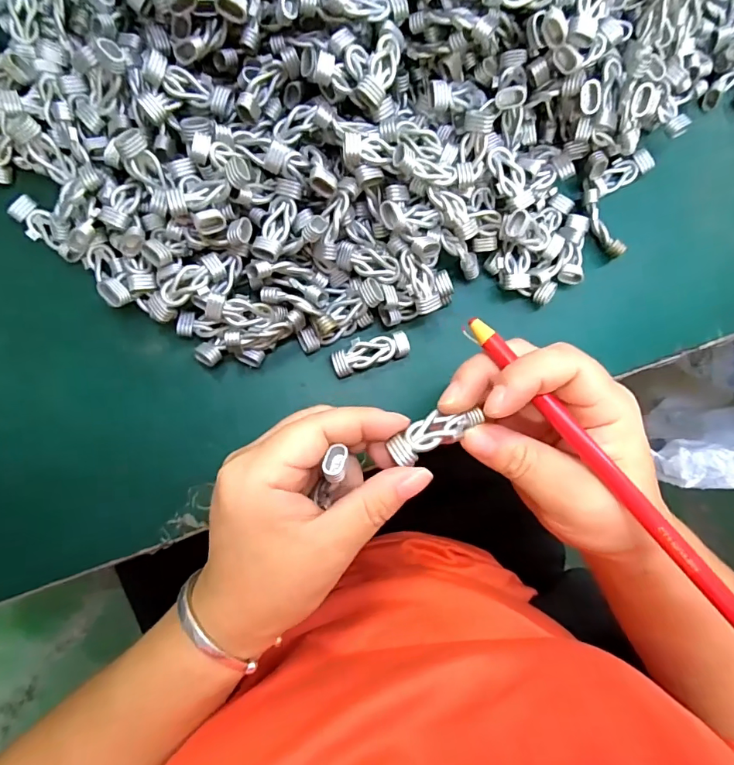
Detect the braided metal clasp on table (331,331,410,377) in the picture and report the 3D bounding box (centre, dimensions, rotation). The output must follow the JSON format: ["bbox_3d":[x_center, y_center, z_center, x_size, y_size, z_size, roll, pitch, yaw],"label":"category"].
[{"bbox_3d":[0.002,-0.017,0.275,0.045,0.010,0.015,-19,88,-6],"label":"braided metal clasp on table"}]

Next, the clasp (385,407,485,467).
[{"bbox_3d":[0.031,0.022,0.208,0.043,0.007,0.015,-24,88,-8],"label":"clasp"}]

